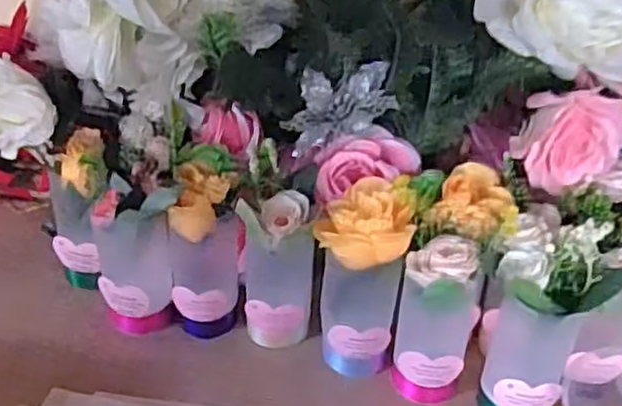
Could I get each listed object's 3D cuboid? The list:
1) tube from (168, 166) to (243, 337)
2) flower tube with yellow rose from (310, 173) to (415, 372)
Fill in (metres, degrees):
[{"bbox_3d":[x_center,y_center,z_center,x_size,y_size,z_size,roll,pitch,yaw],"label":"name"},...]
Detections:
[{"bbox_3d":[-0.080,0.037,0.539,0.055,0.140,0.065,-1,35,-10],"label":"tube"},{"bbox_3d":[0.035,0.060,0.511,0.060,0.148,0.055,11,35,7],"label":"flower tube with yellow rose"}]

